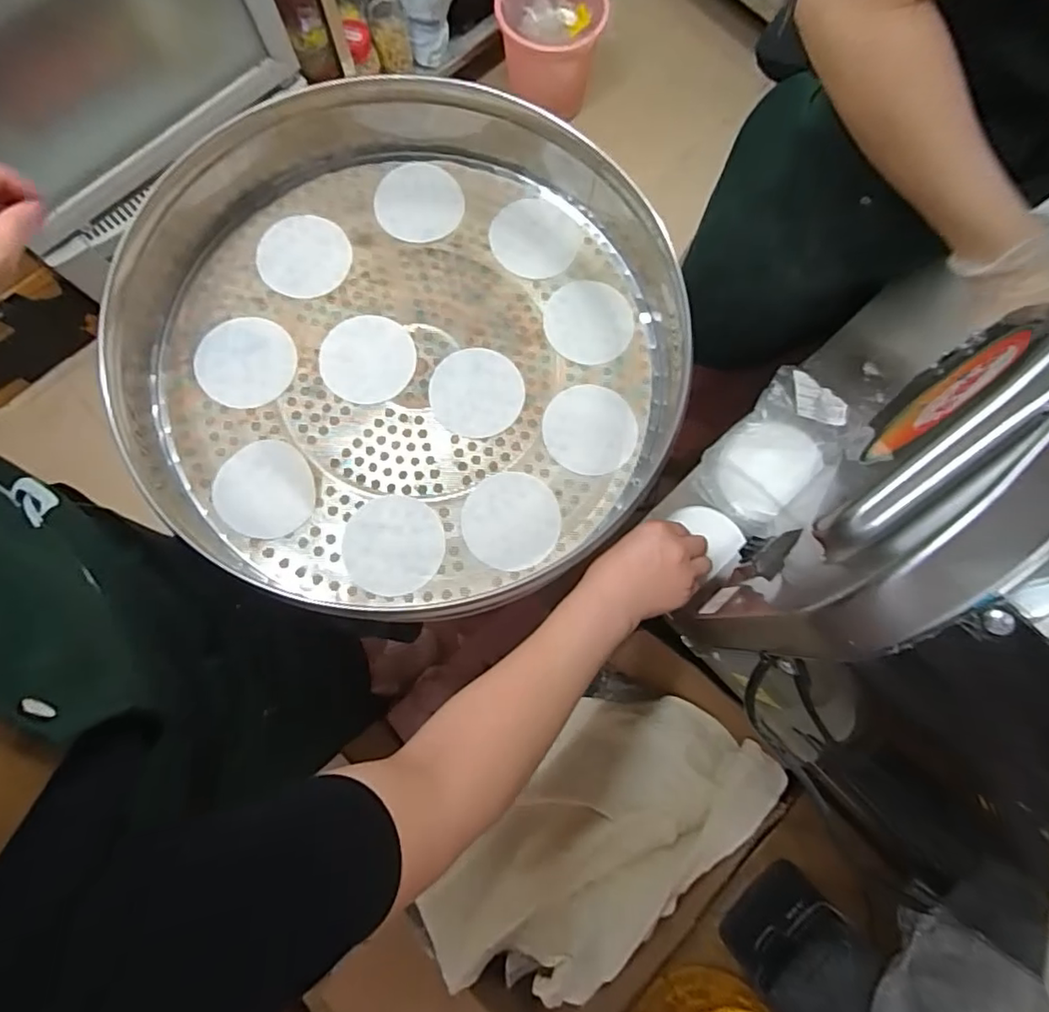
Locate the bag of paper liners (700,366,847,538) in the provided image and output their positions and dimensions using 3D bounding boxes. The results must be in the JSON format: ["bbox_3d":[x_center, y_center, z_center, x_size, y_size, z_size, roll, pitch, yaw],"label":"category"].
[{"bbox_3d":[0.260,-0.051,0.576,0.114,0.033,0.160,40,80,7],"label":"bag of paper liners"}]

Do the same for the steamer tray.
[{"bbox_3d":[-0.119,-0.164,0.563,0.534,0.085,0.520,29,79,5],"label":"steamer tray"}]

